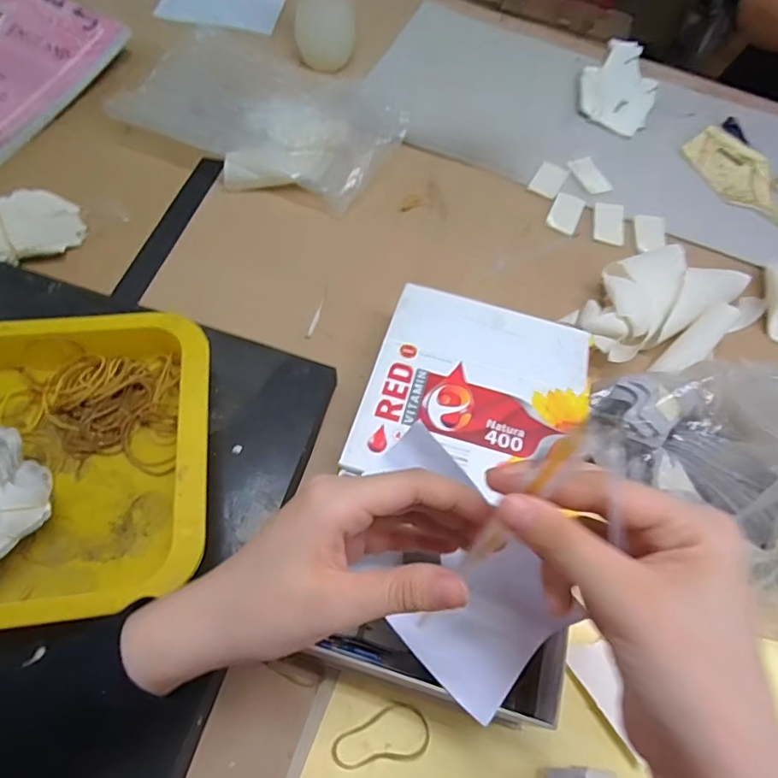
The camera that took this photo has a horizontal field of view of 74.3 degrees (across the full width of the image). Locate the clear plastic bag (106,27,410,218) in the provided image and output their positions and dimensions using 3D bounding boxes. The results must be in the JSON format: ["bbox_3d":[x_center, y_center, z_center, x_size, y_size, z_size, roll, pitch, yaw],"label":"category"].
[{"bbox_3d":[-0.135,-0.296,0.560,0.289,0.038,0.198,31,65,12],"label":"clear plastic bag"}]

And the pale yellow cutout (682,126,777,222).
[{"bbox_3d":[0.431,-0.239,0.605,0.089,0.004,0.200,-18,65,-13],"label":"pale yellow cutout"}]

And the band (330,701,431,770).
[{"bbox_3d":[-0.005,0.210,0.314,0.058,0.004,0.032,-3,63,-5],"label":"band"}]

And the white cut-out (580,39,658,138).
[{"bbox_3d":[0.296,-0.391,0.657,0.090,0.006,0.185,21,63,7],"label":"white cut-out"}]

